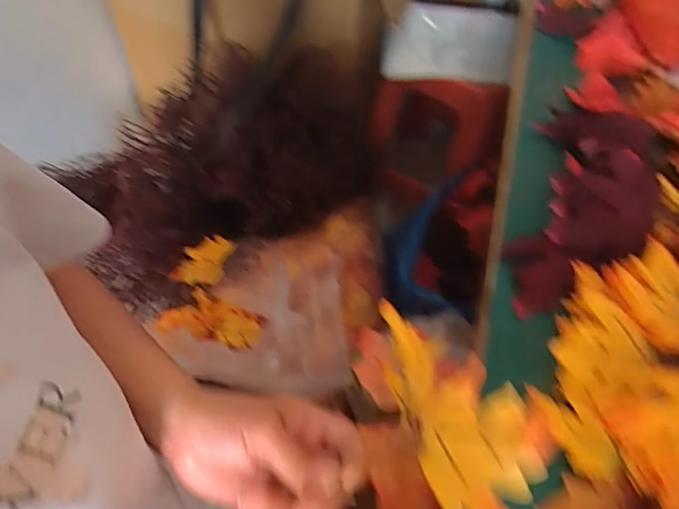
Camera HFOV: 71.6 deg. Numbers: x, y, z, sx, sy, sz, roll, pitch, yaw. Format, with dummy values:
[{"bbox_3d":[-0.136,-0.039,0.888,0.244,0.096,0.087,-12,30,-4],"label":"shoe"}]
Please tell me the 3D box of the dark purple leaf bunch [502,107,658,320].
[{"bbox_3d":[0.239,-0.061,0.451,0.114,0.052,0.284,23,58,12],"label":"dark purple leaf bunch"}]

